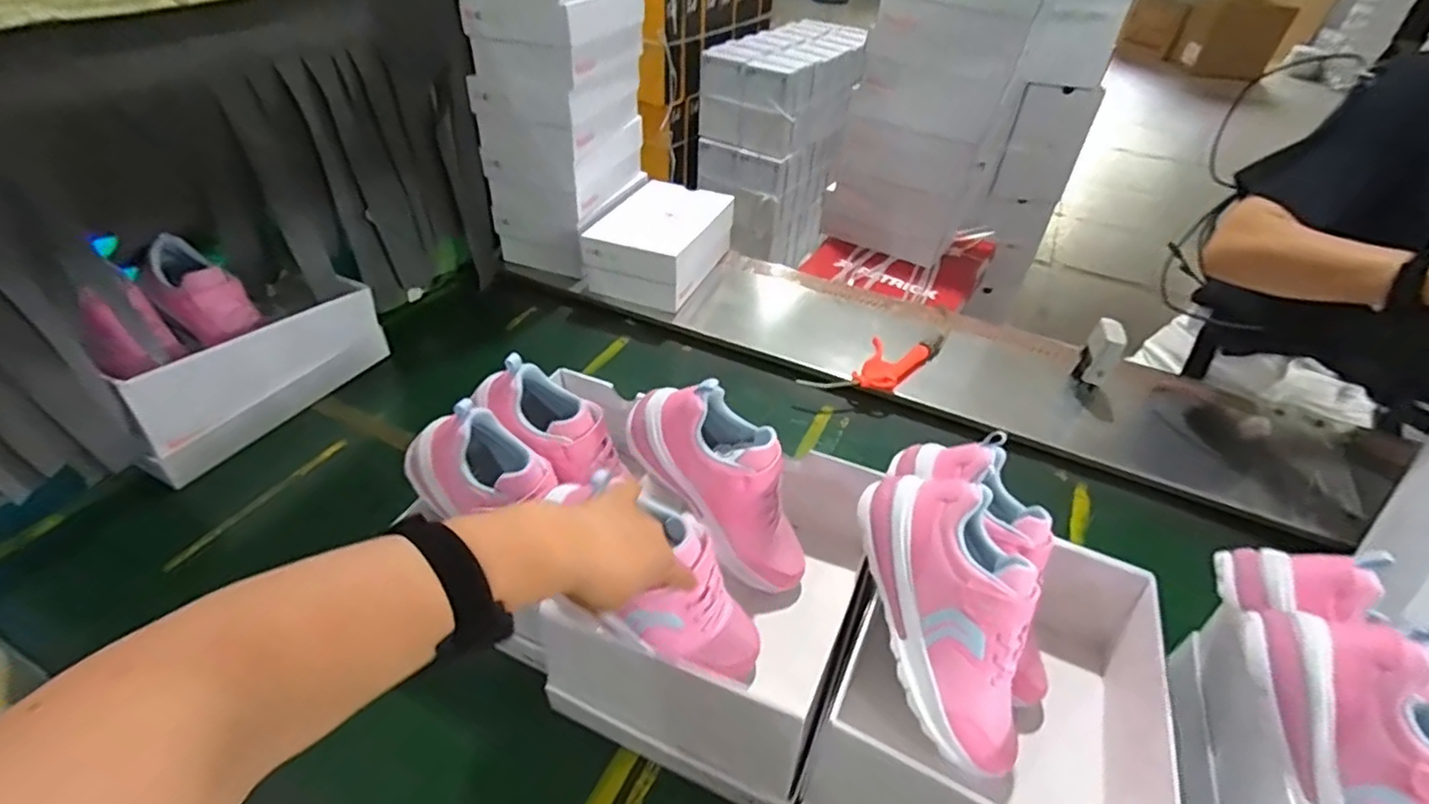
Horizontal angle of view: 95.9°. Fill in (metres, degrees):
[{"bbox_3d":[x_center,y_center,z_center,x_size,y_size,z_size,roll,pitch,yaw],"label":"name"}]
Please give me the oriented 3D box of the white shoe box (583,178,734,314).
[{"bbox_3d":[-0.092,-0.278,1.121,0.175,0.099,0.263,15,41,15],"label":"white shoe box"}]

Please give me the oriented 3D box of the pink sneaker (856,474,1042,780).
[{"bbox_3d":[0.200,0.171,0.524,0.108,0.082,0.230,-11,83,-18],"label":"pink sneaker"}]

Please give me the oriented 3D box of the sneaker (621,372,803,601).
[{"bbox_3d":[0.022,0.083,0.639,0.094,0.105,0.242,-41,100,-40],"label":"sneaker"}]

